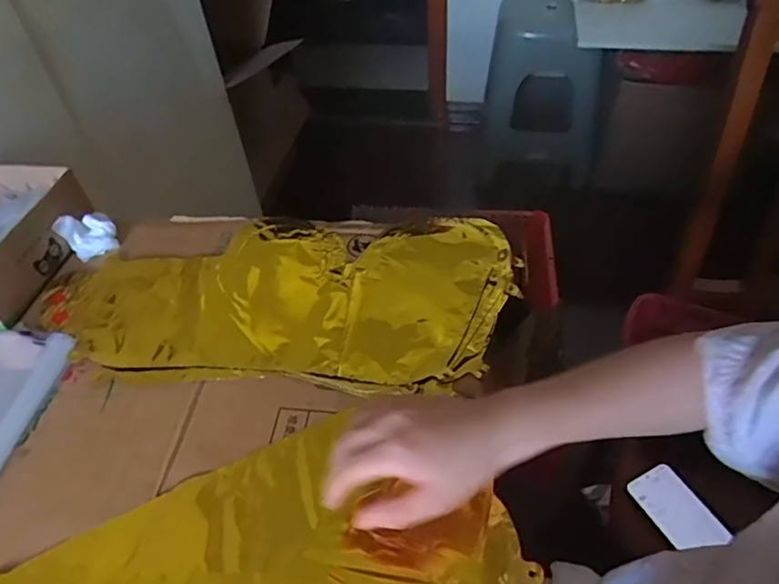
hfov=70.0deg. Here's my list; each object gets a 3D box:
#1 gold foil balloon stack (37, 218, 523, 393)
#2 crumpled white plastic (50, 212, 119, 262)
[{"bbox_3d":[-0.105,0.002,0.553,0.449,0.011,0.210,-1,47,3],"label":"gold foil balloon stack"},{"bbox_3d":[-0.331,-0.066,0.610,0.055,0.036,0.049,-33,53,-24],"label":"crumpled white plastic"}]

